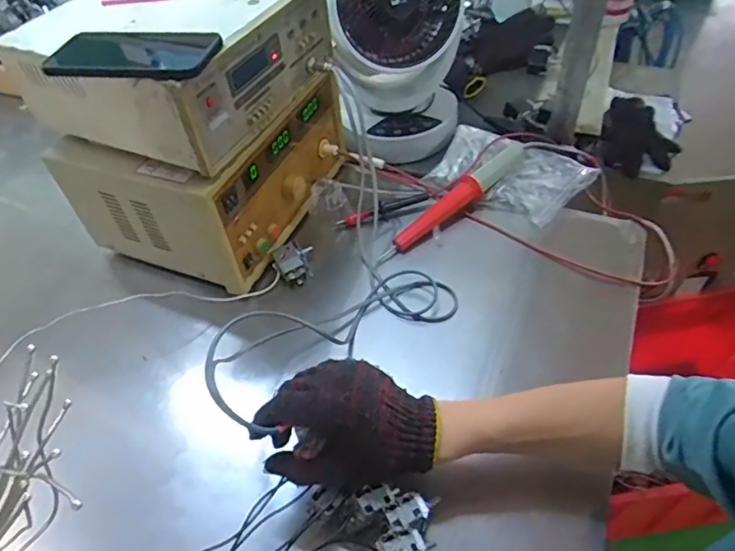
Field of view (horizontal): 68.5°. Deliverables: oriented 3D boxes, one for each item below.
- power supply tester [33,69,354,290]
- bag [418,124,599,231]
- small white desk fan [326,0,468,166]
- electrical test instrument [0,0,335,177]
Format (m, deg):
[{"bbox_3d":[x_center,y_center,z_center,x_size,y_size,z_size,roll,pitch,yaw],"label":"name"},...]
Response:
[{"bbox_3d":[-0.204,-0.168,0.762,0.248,0.177,0.323,18,51,18],"label":"power supply tester"},{"bbox_3d":[0.215,-0.158,0.810,0.216,0.041,0.152,26,54,24],"label":"bag"},{"bbox_3d":[0.046,-0.355,0.836,0.201,0.315,0.181,2,48,5],"label":"small white desk fan"},{"bbox_3d":[-0.228,-0.267,0.647,0.268,0.118,0.296,22,53,21],"label":"electrical test instrument"}]

